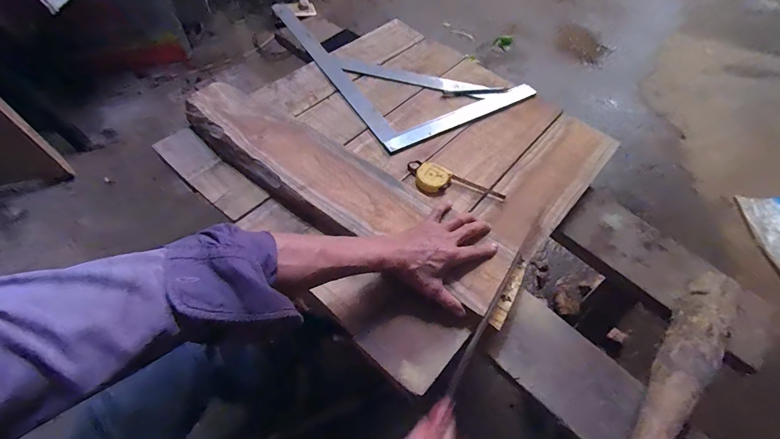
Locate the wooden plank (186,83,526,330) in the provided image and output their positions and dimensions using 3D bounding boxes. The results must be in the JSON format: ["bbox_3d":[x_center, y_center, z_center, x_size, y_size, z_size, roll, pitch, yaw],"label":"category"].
[{"bbox_3d":[-0.087,-0.057,0.619,0.653,0.032,0.137,32,60,15],"label":"wooden plank"}]

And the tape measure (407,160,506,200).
[{"bbox_3d":[0.112,-0.059,0.660,0.181,0.020,0.070,23,57,11],"label":"tape measure"}]

